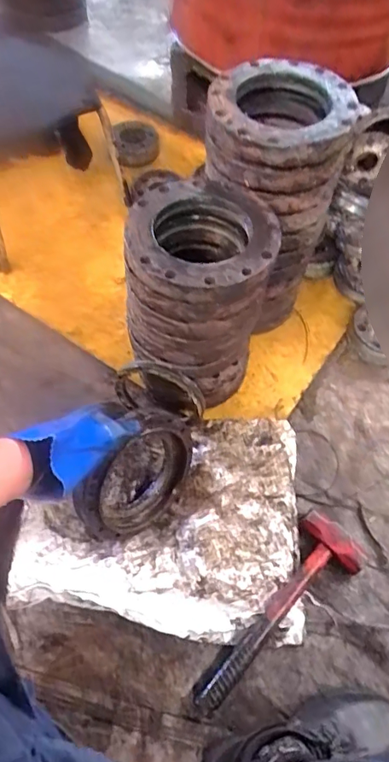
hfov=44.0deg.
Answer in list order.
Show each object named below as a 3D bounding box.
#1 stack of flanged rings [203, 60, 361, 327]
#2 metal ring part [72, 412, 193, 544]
[{"bbox_3d":[0.111,-0.286,0.806,0.199,0.361,0.196,-21,64,-14],"label":"stack of flanged rings"},{"bbox_3d":[-0.083,0.136,0.724,0.209,0.187,0.055,-38,46,-23],"label":"metal ring part"}]

